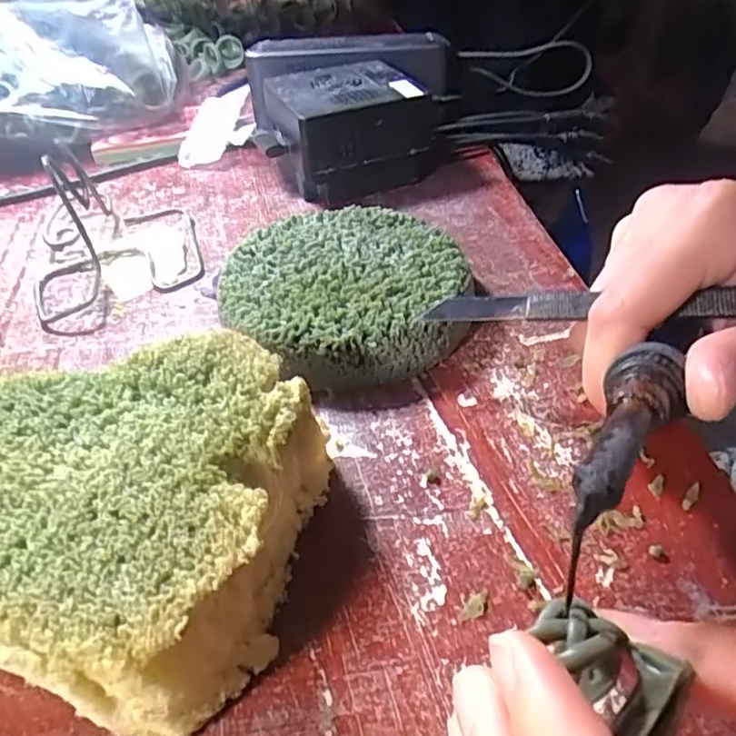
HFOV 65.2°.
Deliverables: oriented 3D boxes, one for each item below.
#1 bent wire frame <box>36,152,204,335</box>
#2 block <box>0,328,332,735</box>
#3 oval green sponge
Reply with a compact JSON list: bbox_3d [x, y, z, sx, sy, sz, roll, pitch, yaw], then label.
[{"bbox_3d":[-0.133,-0.080,0.302,0.076,0.023,0.161,-15,44,-12],"label":"bent wire frame"},{"bbox_3d":[-0.066,0.038,0.158,0.105,0.043,0.094,12,45,16],"label":"block"},{"bbox_3d":[-0.009,-0.032,0.241,0.096,0.026,0.094,-2,43,1],"label":"oval green sponge"}]

